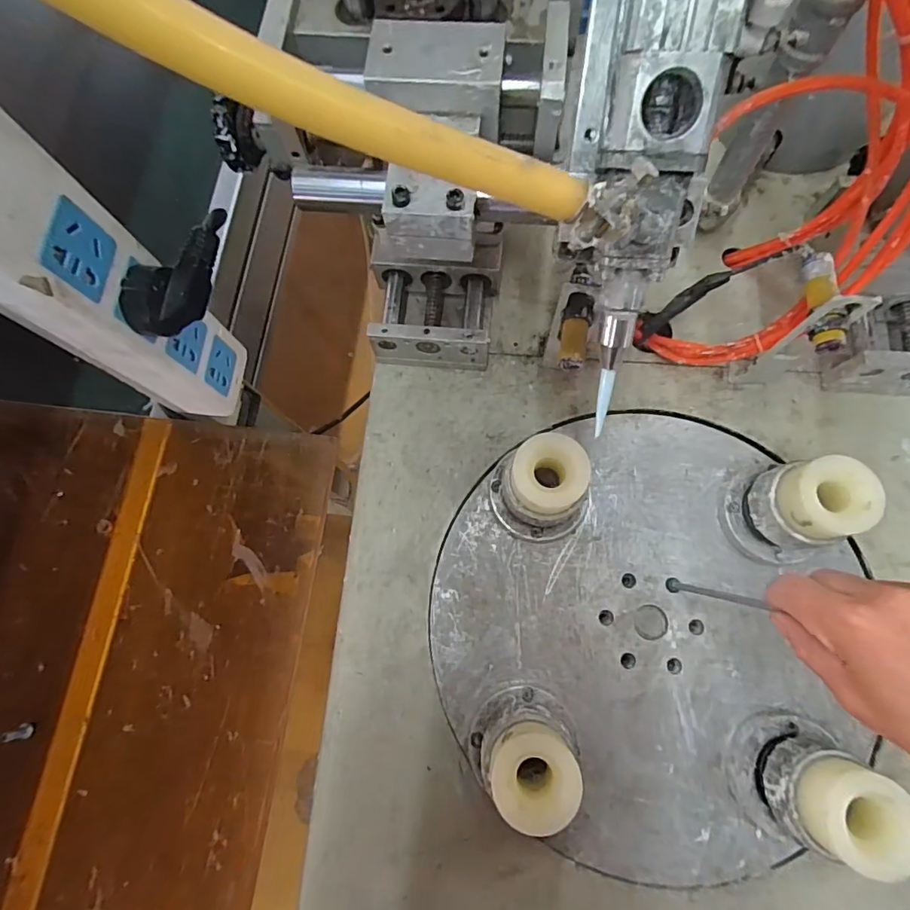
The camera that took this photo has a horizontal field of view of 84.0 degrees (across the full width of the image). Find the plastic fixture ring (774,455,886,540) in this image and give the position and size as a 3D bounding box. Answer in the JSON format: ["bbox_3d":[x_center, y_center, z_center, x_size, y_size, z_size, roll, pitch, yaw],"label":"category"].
[{"bbox_3d":[0.252,0.028,0.340,0.051,0.027,0.051,0,75,2],"label":"plastic fixture ring"}]

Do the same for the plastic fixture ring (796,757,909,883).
[{"bbox_3d":[0.234,0.209,0.293,0.050,0.029,0.051,0,75,2],"label":"plastic fixture ring"}]

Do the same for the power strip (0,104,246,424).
[{"bbox_3d":[-0.174,-0.073,0.274,0.031,0.252,0.057,1,76,3],"label":"power strip"}]

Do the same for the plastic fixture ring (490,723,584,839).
[{"bbox_3d":[0.048,0.194,0.306,0.053,0.029,0.051,0,75,2],"label":"plastic fixture ring"}]

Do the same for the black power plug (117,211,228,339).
[{"bbox_3d":[-0.142,-0.099,0.260,0.029,0.026,0.073,5,77,4],"label":"black power plug"}]

